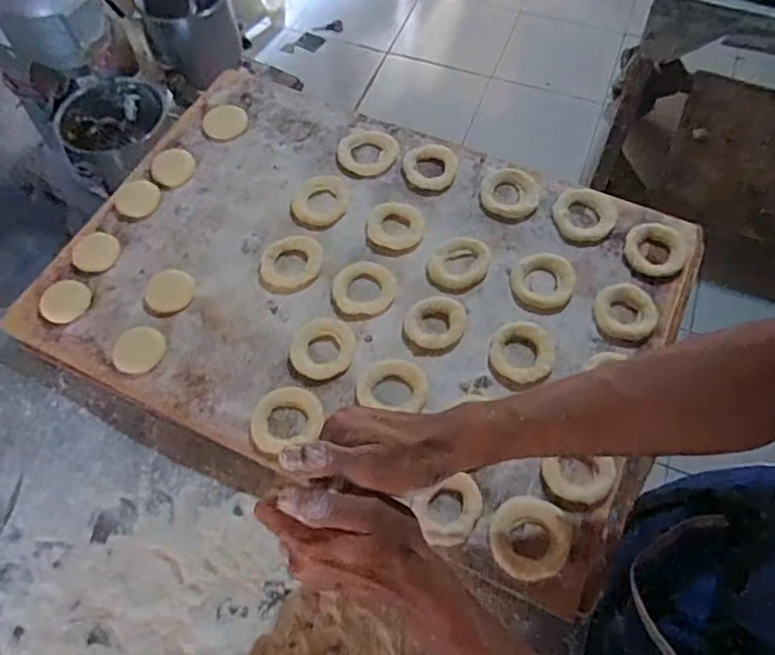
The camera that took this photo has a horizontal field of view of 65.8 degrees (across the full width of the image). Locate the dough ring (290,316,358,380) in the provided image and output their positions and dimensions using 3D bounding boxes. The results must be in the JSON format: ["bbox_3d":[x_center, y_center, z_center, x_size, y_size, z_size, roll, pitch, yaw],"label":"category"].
[{"bbox_3d":[-0.061,0.019,0.568,0.059,0.008,0.064,8,62,6],"label":"dough ring"}]

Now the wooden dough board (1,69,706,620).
[{"bbox_3d":[-0.029,-0.048,0.609,0.602,0.028,0.413,24,65,14],"label":"wooden dough board"}]

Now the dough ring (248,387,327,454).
[{"bbox_3d":[-0.091,0.082,0.543,0.065,0.008,0.054,-13,62,-6],"label":"dough ring"}]

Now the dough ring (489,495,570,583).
[{"bbox_3d":[0.116,0.174,0.494,0.062,0.017,0.064,-1,62,1],"label":"dough ring"}]

